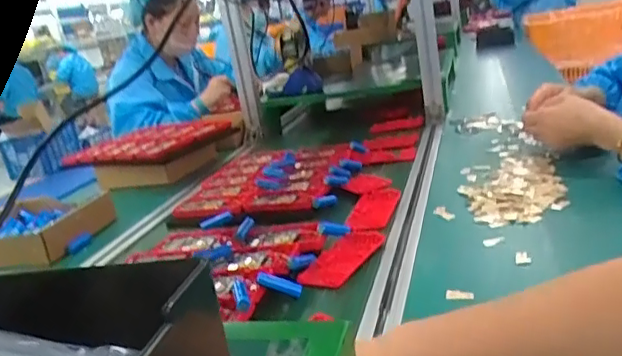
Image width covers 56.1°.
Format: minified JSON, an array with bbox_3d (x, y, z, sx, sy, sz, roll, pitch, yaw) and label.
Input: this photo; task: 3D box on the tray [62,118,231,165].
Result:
[{"bbox_3d":[-0.358,-0.094,1.364,0.292,0.033,0.296,-4,17,22],"label":"tray"}]

